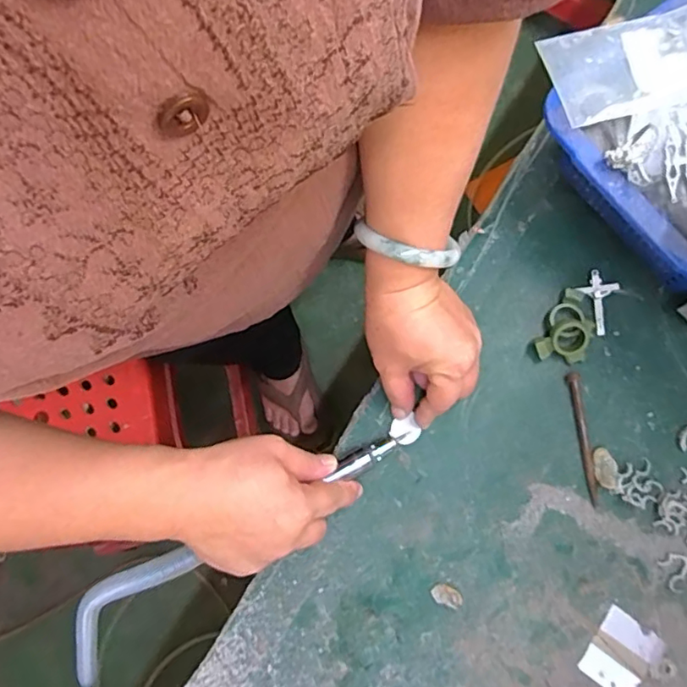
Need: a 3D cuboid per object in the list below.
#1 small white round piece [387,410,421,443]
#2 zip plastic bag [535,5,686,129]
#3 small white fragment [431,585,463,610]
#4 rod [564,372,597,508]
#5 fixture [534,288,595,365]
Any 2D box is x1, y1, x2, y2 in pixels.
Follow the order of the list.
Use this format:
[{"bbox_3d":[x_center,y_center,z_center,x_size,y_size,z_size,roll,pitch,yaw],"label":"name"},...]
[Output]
[{"bbox_3d":[0.044,0.064,0.400,0.020,0.006,0.021,-2,76,7],"label":"small white round piece"},{"bbox_3d":[0.197,-0.186,0.354,0.119,0.025,0.074,-10,77,2],"label":"zip plastic bag"},{"bbox_3d":[0.072,0.175,0.378,0.021,0.006,0.013,20,80,8],"label":"small white fragment"},{"bbox_3d":[0.175,0.069,0.396,0.009,0.004,0.094,-7,77,3],"label":"rod"},{"bbox_3d":[0.169,-0.011,0.405,0.035,0.015,0.059,28,81,10],"label":"fixture"}]

